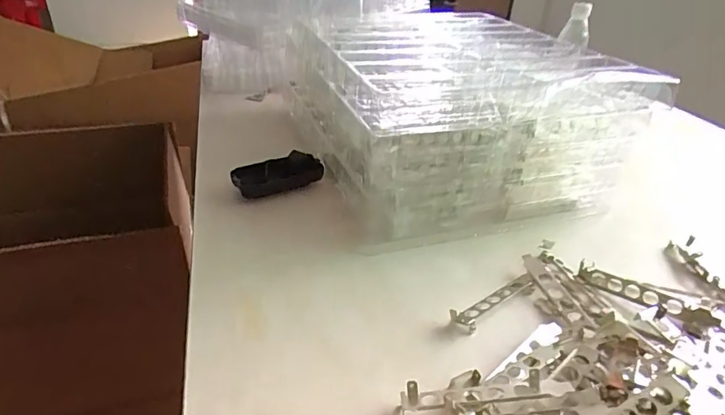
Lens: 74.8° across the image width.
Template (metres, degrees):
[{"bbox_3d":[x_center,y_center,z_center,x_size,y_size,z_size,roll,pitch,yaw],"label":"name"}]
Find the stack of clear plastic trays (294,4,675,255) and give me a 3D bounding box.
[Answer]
[{"bbox_3d":[0.105,-0.142,0.674,0.357,0.186,0.415,-9,33,-12],"label":"stack of clear plastic trays"}]

